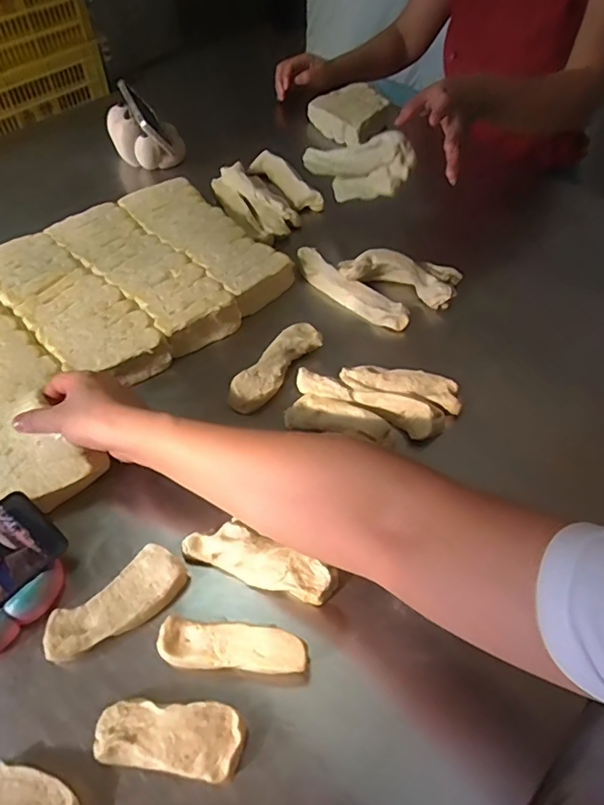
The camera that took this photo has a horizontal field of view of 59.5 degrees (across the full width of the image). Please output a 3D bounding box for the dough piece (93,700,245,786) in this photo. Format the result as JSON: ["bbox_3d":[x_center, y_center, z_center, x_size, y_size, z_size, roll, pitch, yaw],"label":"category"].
[{"bbox_3d":[-0.104,0.260,0.414,0.111,0.026,0.050,7,56,6],"label":"dough piece"}]

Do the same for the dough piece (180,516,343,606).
[{"bbox_3d":[-0.038,0.146,0.489,0.140,0.021,0.045,20,58,14],"label":"dough piece"}]

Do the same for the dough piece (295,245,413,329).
[{"bbox_3d":[0.062,-0.148,0.716,0.184,0.037,0.036,38,64,23],"label":"dough piece"}]

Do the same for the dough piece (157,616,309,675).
[{"bbox_3d":[-0.058,0.208,0.445,0.124,0.027,0.035,6,56,4],"label":"dough piece"}]

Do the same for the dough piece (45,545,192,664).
[{"bbox_3d":[-0.163,0.184,0.476,0.123,0.036,0.049,-34,61,-21],"label":"dough piece"}]

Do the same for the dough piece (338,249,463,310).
[{"bbox_3d":[0.134,-0.178,0.712,0.162,0.039,0.071,12,56,8],"label":"dough piece"}]

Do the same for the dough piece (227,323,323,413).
[{"bbox_3d":[-0.029,-0.044,0.642,0.047,0.038,0.144,32,61,20],"label":"dough piece"}]

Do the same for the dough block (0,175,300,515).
[{"bbox_3d":[-0.240,-0.118,0.674,0.451,0.056,0.357,-39,63,-23],"label":"dough block"}]

